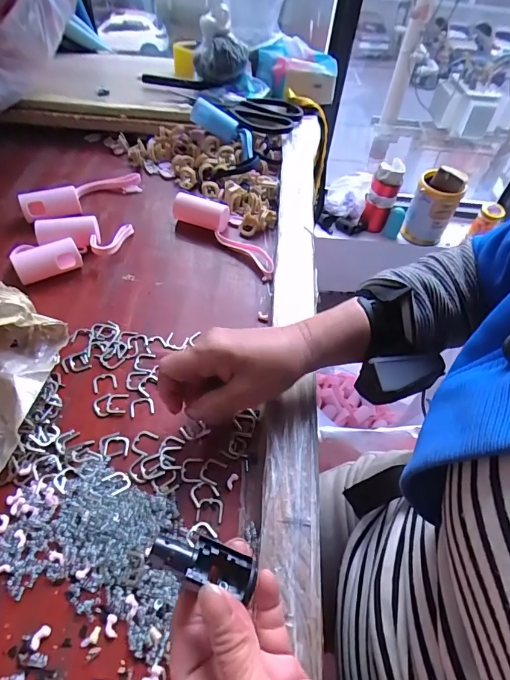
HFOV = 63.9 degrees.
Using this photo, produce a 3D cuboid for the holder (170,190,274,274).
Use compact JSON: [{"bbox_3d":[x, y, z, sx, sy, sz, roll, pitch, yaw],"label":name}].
[{"bbox_3d":[-0.029,-0.127,0.468,0.148,0.033,0.046,33,55,19],"label":"holder"}]

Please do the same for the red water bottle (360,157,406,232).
[{"bbox_3d":[0.371,-0.419,1.194,0.080,0.215,0.064,18,52,9],"label":"red water bottle"}]

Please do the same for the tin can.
[{"bbox_3d":[0.517,-0.388,1.190,0.122,0.204,0.104,21,52,10],"label":"tin can"}]

